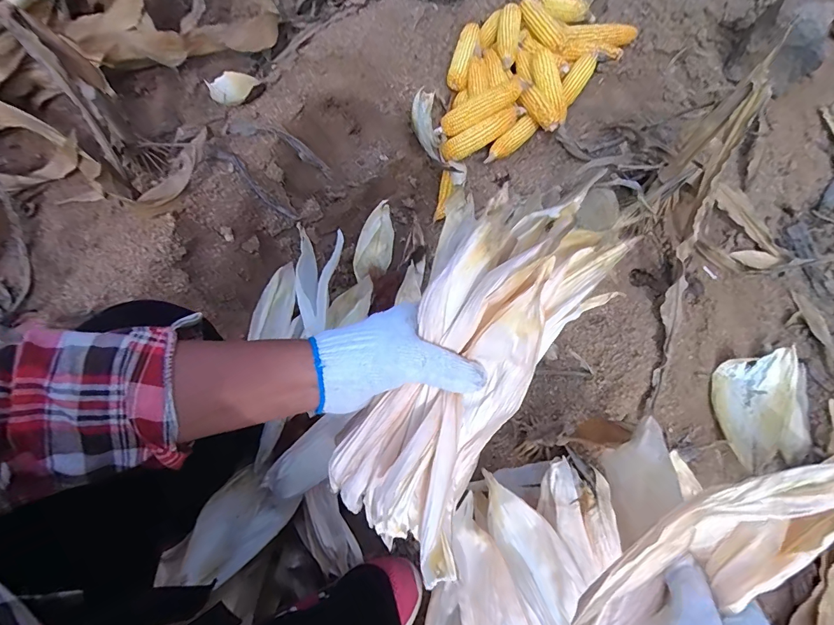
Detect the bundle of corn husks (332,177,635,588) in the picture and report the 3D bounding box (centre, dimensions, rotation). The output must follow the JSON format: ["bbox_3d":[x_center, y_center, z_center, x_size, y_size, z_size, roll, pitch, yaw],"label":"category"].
[{"bbox_3d":[0.028,0.038,0.277,0.104,0.058,0.254,28,101,10],"label":"bundle of corn husks"}]

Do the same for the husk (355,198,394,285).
[{"bbox_3d":[-0.079,-0.137,0.812,0.071,0.025,0.156,17,84,-23],"label":"husk"}]

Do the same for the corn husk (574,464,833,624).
[{"bbox_3d":[0.210,0.178,0.304,0.073,0.052,0.227,46,109,16],"label":"corn husk"}]

